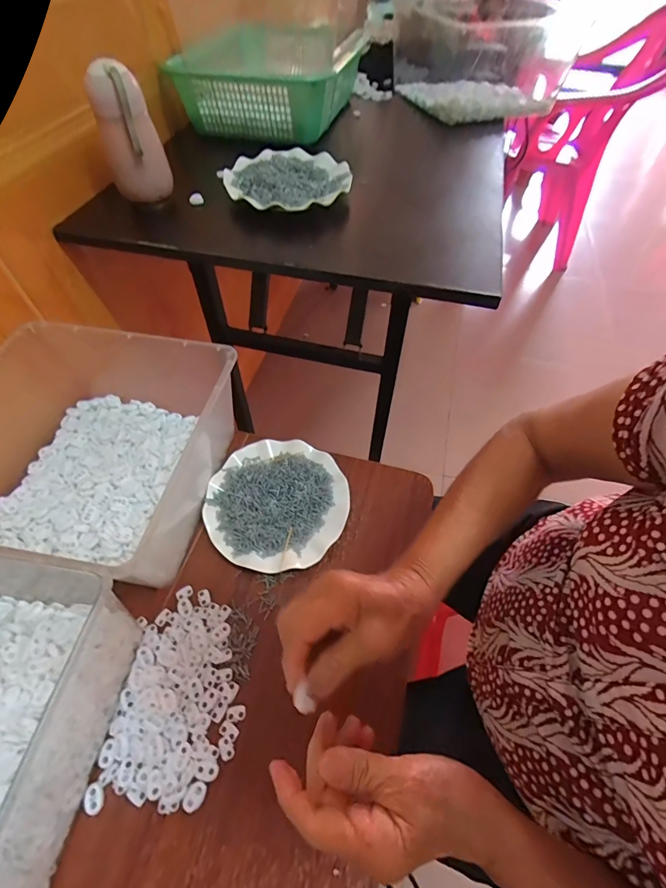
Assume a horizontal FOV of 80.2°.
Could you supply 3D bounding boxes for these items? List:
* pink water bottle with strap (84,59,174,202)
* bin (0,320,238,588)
[{"bbox_3d":[-0.263,-0.402,0.516,0.061,0.137,0.052,20,57,12],"label":"pink water bottle with strap"},{"bbox_3d":[-0.301,-0.002,0.507,0.291,0.148,0.330,10,55,5],"label":"bin"}]

